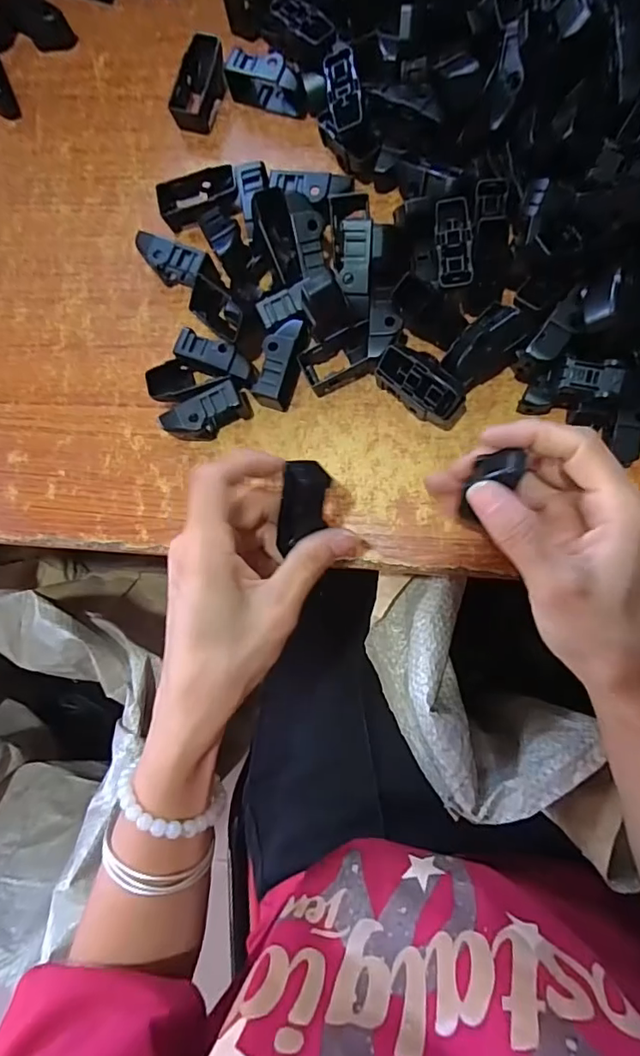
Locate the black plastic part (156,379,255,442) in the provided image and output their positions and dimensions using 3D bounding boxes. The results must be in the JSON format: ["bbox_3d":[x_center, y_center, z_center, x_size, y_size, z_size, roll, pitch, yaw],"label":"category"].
[{"bbox_3d":[-0.067,-0.066,0.307,0.050,0.023,0.019,-27,83,3],"label":"black plastic part"}]

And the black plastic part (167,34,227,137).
[{"bbox_3d":[-0.076,-0.282,0.332,0.027,0.020,0.050,16,87,7],"label":"black plastic part"}]

